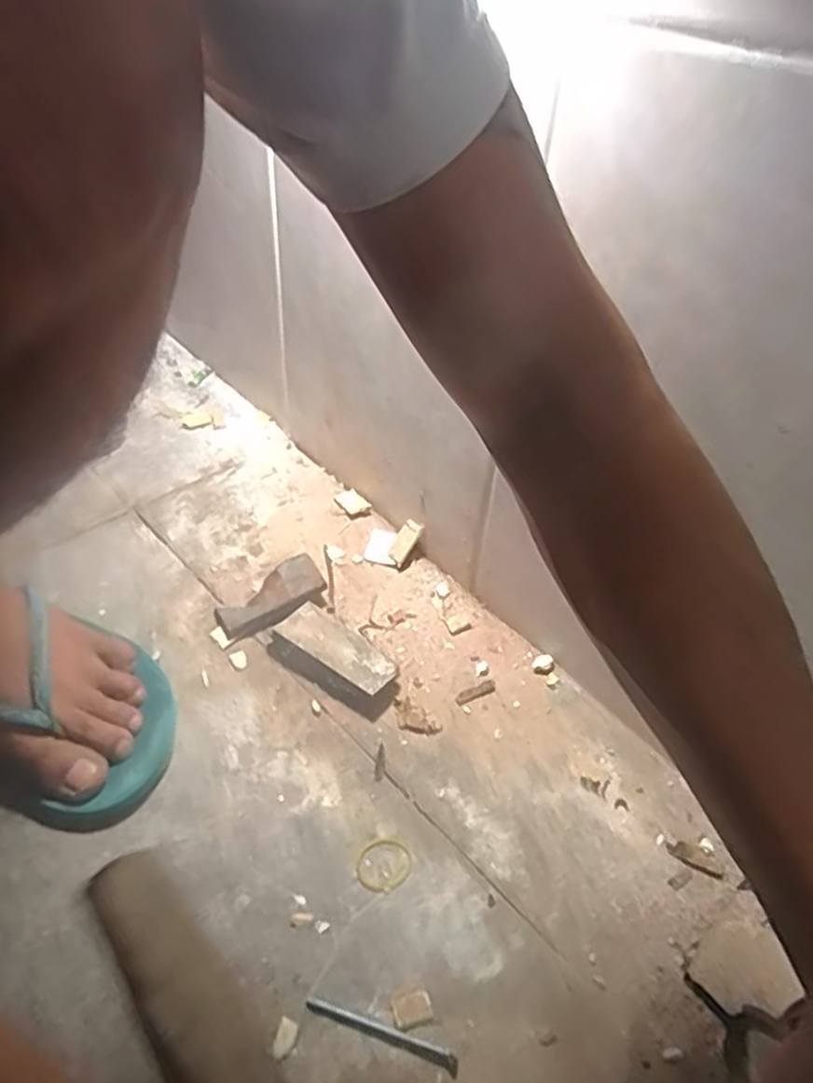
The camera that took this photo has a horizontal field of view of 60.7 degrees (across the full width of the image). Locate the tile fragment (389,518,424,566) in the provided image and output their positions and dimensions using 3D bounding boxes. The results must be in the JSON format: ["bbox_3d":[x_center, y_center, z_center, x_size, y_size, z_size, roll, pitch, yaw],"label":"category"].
[{"bbox_3d":[-0.001,0.001,0.556,0.016,0.006,0.037,27,85,21],"label":"tile fragment"}]

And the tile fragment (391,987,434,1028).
[{"bbox_3d":[0.003,0.229,0.342,0.019,0.004,0.013,-13,47,-18],"label":"tile fragment"}]

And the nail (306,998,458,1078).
[{"bbox_3d":[-0.012,0.236,0.333,0.076,0.004,0.007,17,45,12],"label":"nail"}]

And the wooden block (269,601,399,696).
[{"bbox_3d":[-0.048,0.077,0.481,0.085,0.021,0.038,29,49,22],"label":"wooden block"}]

